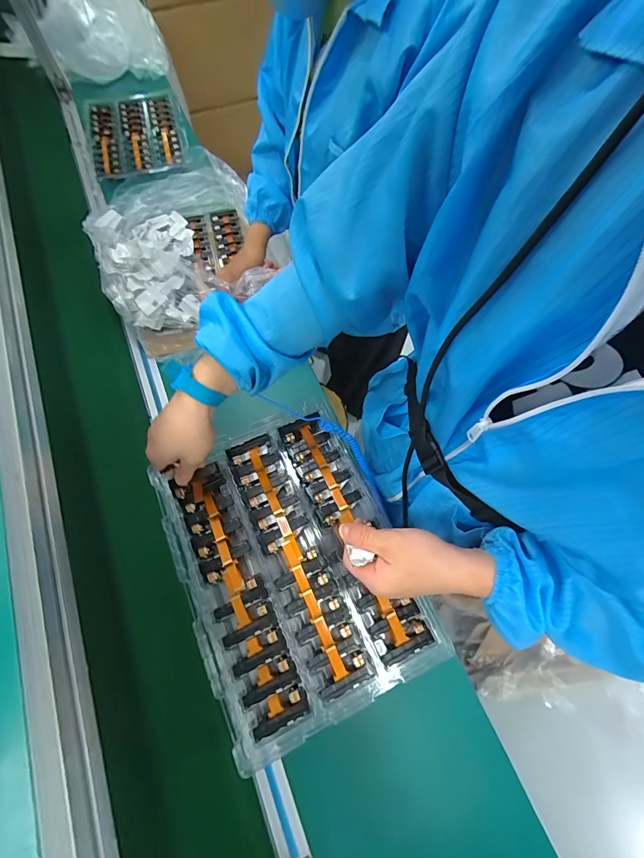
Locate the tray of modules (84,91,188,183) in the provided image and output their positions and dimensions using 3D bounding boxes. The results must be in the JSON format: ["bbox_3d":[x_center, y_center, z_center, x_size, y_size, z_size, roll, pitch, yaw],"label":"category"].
[{"bbox_3d":[-0.518,-0.821,1.035,0.268,0.038,0.397,-17,69,-9],"label":"tray of modules"}]

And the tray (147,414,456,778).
[{"bbox_3d":[-0.048,0.173,0.499,0.276,0.040,0.375,-22,70,-11],"label":"tray"}]

